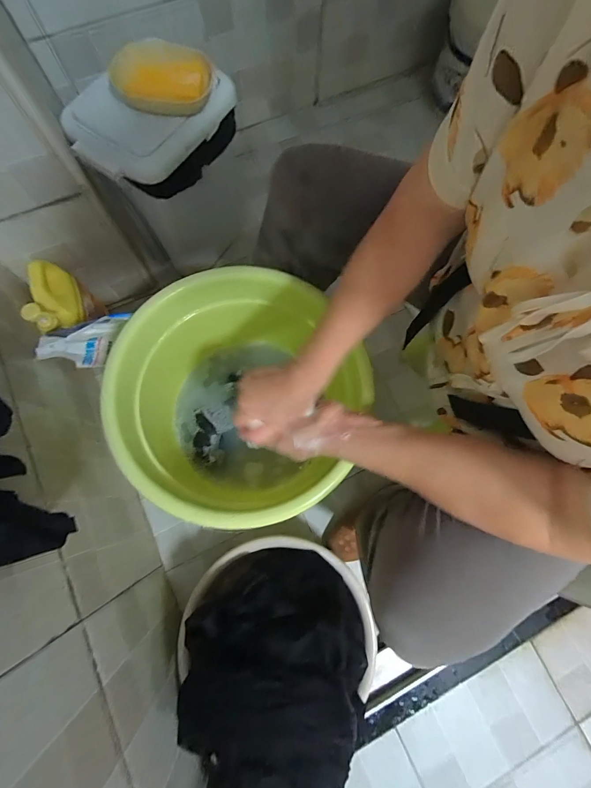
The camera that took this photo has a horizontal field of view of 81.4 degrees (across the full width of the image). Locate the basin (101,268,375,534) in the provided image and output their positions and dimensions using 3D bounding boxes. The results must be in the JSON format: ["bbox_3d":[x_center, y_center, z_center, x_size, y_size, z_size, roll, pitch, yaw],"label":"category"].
[{"bbox_3d":[-0.083,0.015,0.559,0.332,0.207,0.349,0,75,-2],"label":"basin"}]

